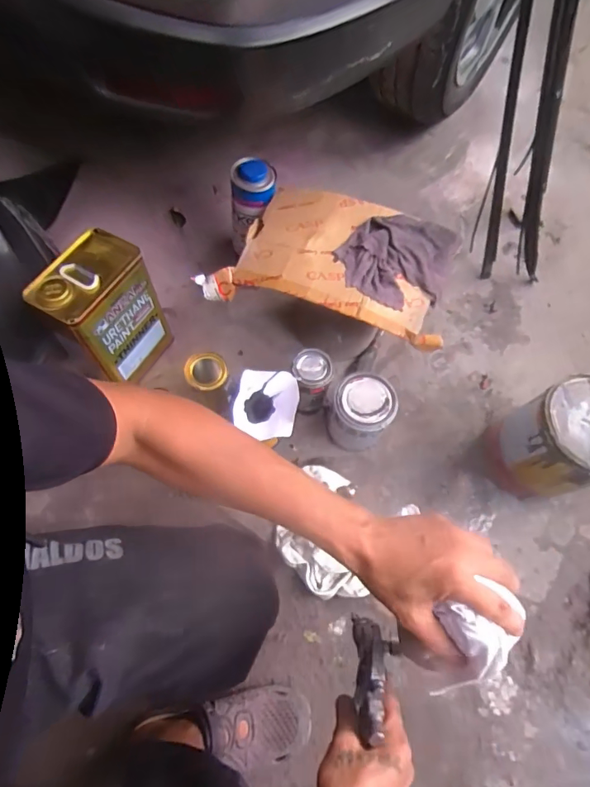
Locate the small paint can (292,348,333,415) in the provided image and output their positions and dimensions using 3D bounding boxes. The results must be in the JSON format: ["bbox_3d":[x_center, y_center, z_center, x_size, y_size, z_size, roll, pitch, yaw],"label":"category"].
[{"bbox_3d":[0.029,-0.016,0.848,0.070,0.133,0.086,0,68,-3],"label":"small paint can"}]

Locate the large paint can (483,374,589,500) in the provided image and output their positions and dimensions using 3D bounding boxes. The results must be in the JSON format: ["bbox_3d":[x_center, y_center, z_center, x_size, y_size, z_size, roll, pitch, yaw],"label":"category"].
[{"bbox_3d":[0.447,0.086,0.800,0.164,0.224,0.150,1,68,-2],"label":"large paint can"}]

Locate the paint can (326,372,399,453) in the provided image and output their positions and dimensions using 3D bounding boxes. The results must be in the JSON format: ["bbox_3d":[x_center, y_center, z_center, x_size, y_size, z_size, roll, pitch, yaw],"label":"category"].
[{"bbox_3d":[0.115,0.038,0.838,0.100,0.143,0.106,0,70,-1],"label":"paint can"}]

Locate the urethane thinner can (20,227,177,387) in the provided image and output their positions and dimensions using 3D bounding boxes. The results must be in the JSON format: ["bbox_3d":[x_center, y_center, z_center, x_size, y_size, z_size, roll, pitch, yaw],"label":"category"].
[{"bbox_3d":[-0.318,-0.136,0.822,0.119,0.268,0.160,32,70,10],"label":"urethane thinner can"}]

